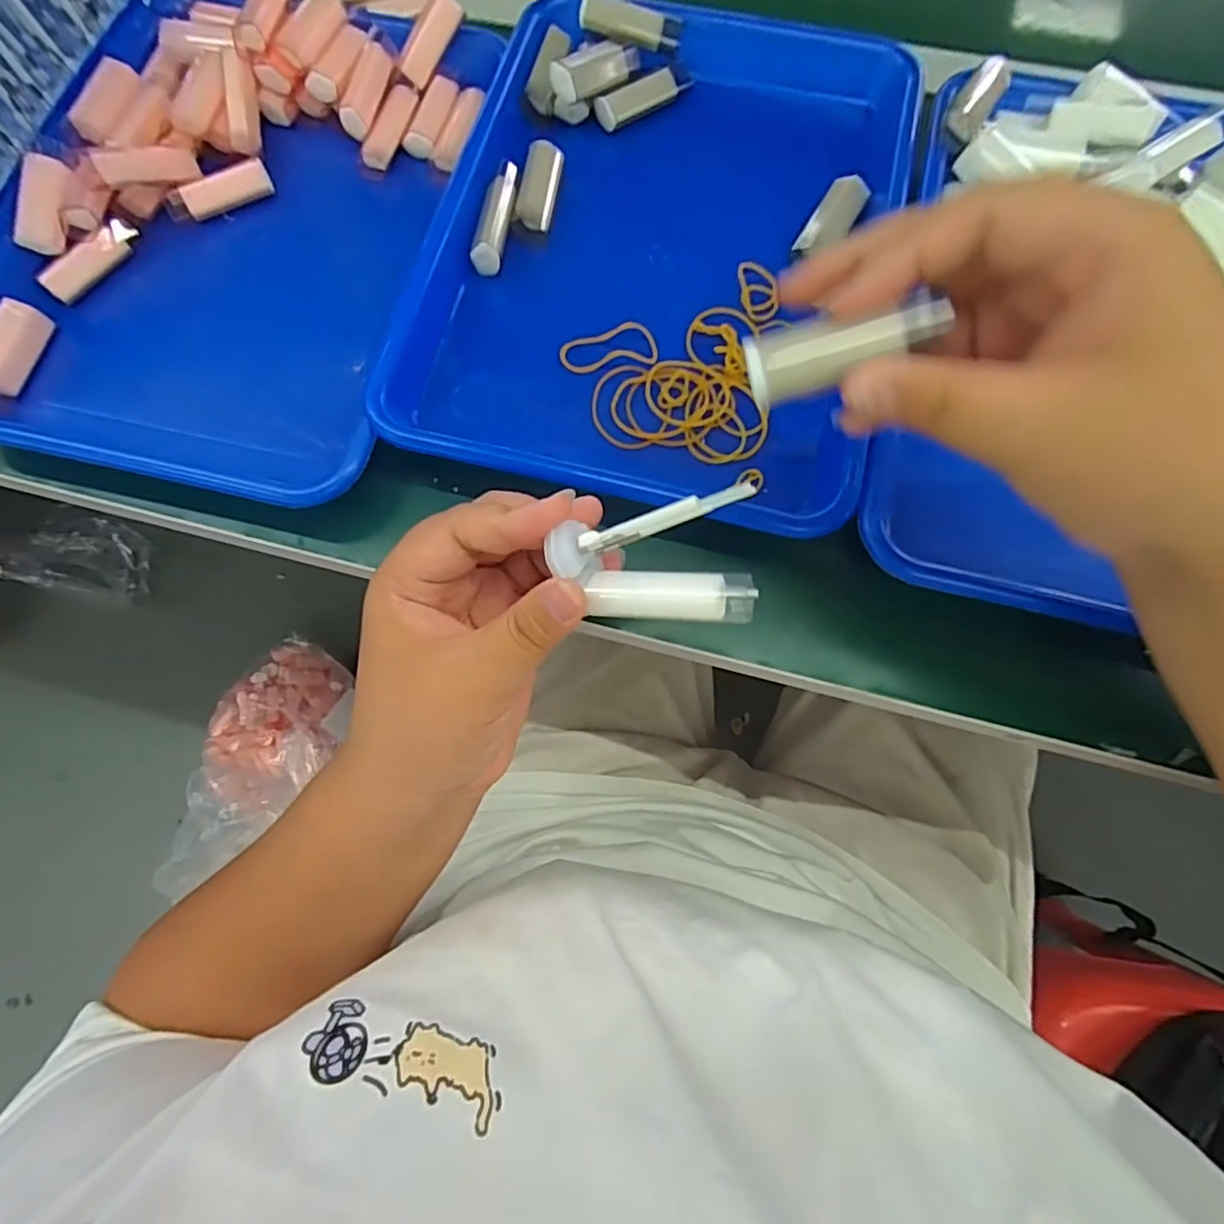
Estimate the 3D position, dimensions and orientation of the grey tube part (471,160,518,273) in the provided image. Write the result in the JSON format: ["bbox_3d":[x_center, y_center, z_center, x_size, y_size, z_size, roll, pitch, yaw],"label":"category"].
[{"bbox_3d":[-0.066,-0.222,0.348,0.015,0.015,0.063,9,74,4],"label":"grey tube part"}]

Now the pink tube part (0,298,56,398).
[{"bbox_3d":[-0.331,-0.145,0.337,0.016,0.020,0.053,11,74,4],"label":"pink tube part"}]

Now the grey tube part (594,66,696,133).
[{"bbox_3d":[0.021,-0.315,0.376,0.063,0.020,0.016,-30,76,-7],"label":"grey tube part"}]

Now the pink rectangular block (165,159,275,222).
[{"bbox_3d":[-0.233,-0.249,0.365,0.061,0.015,0.016,-27,75,-7],"label":"pink rectangular block"}]

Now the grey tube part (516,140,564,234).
[{"bbox_3d":[-0.042,-0.250,0.360,0.017,0.014,0.055,10,74,4],"label":"grey tube part"}]

